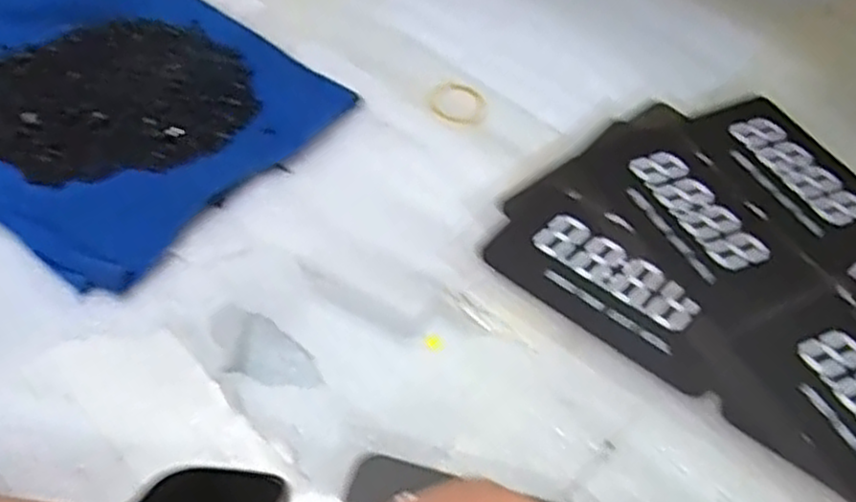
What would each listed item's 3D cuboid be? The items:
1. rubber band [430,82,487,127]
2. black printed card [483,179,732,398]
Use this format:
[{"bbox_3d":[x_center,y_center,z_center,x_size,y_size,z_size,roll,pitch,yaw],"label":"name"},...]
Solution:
[{"bbox_3d":[0.016,-0.077,0.398,0.029,0.004,0.032,-1,51,-2],"label":"rubber band"},{"bbox_3d":[0.083,0.012,0.330,0.106,0.005,0.061,32,57,22],"label":"black printed card"}]

